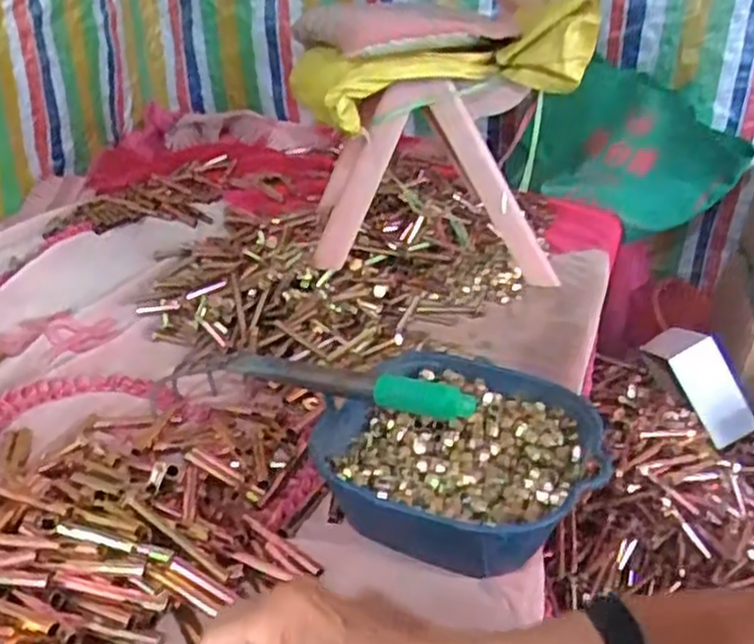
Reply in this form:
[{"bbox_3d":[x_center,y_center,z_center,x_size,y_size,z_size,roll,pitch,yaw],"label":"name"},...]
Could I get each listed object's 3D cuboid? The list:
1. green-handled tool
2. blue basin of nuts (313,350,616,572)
[{"bbox_3d":[-0.065,0.059,0.706,0.357,0.058,0.057,2,24,37],"label":"green-handled tool"},{"bbox_3d":[0.071,0.122,0.665,0.222,0.071,0.222,1,28,-1],"label":"blue basin of nuts"}]

